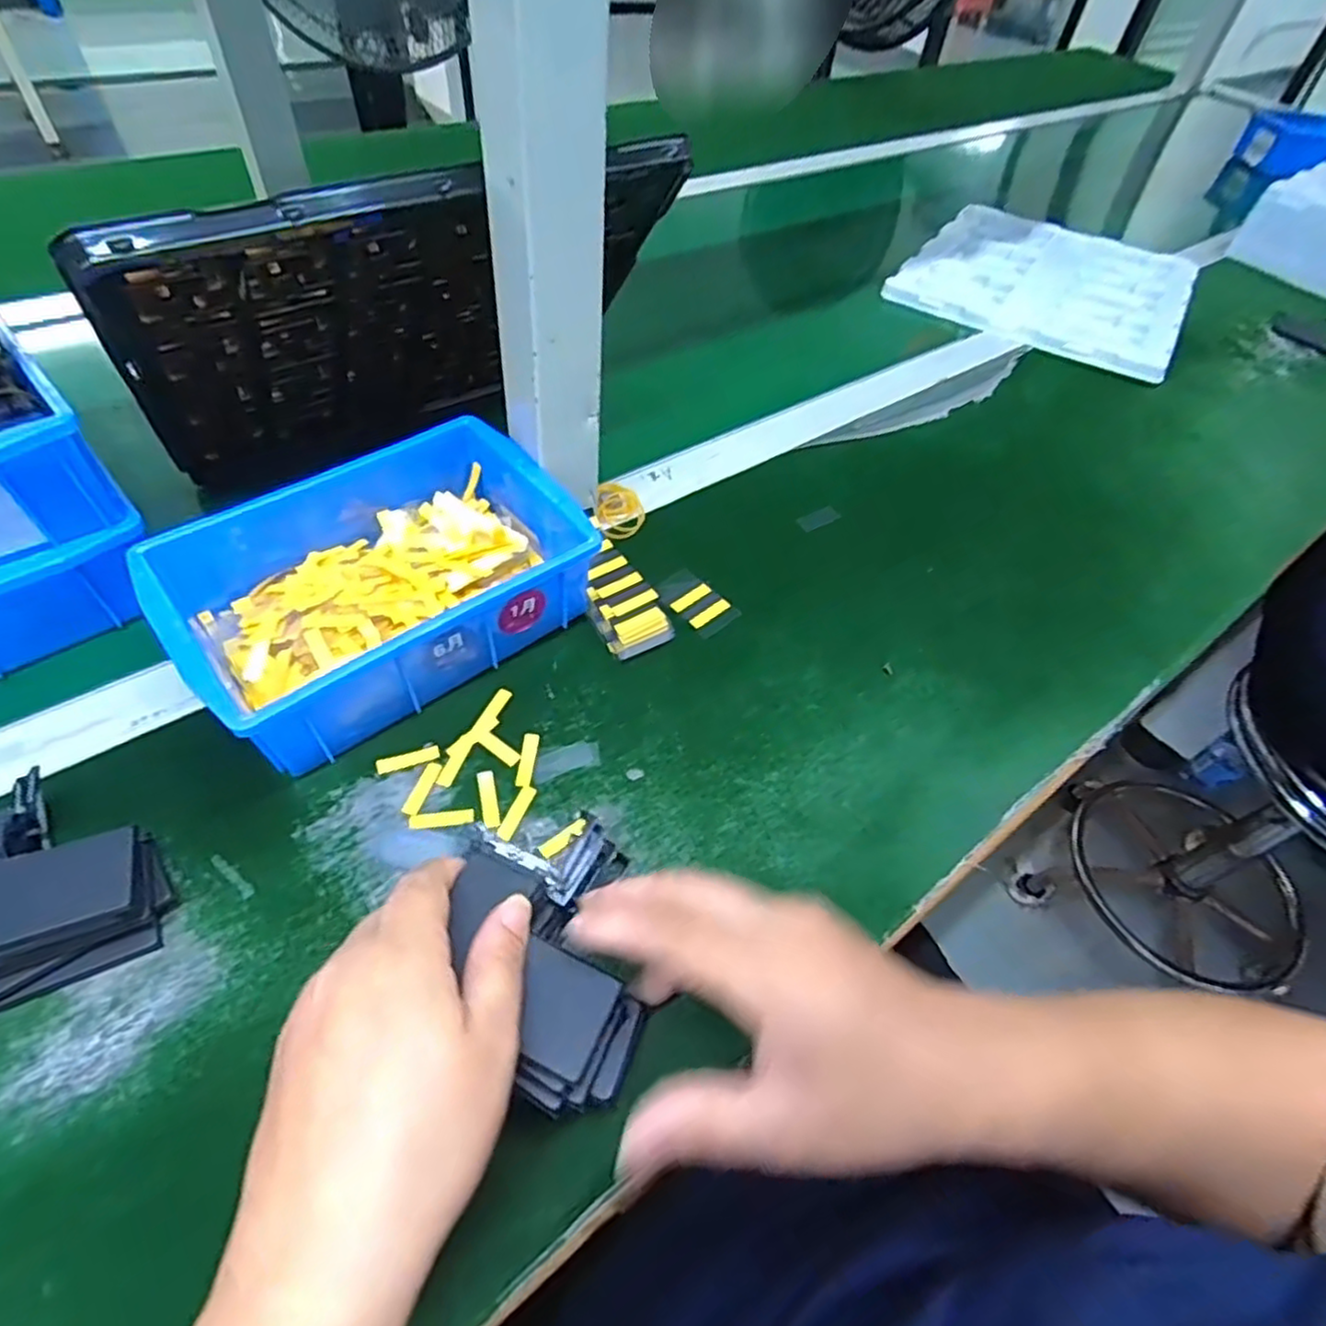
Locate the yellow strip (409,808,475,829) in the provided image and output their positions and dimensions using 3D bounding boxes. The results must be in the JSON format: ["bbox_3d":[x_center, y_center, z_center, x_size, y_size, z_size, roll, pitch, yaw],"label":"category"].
[{"bbox_3d":[-0.106,0.074,0.332,0.030,0.004,0.008,-3,53,-8],"label":"yellow strip"}]

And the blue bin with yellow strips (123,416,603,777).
[{"bbox_3d":[-0.153,-0.047,0.379,0.201,0.066,0.150,-30,61,-26],"label":"blue bin with yellow strips"}]

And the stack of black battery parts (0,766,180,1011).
[{"bbox_3d":[-0.260,0.090,0.285,0.082,0.034,0.086,-27,60,-24],"label":"stack of black battery parts"}]

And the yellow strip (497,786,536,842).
[{"bbox_3d":[-0.071,0.073,0.338,0.007,0.004,0.030,20,53,9],"label":"yellow strip"}]

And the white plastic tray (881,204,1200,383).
[{"bbox_3d":[0.423,-0.425,0.758,0.272,0.022,0.334,29,55,16],"label":"white plastic tray"}]

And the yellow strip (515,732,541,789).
[{"bbox_3d":[-0.070,0.049,0.356,0.008,0.004,0.030,5,52,-2],"label":"yellow strip"}]

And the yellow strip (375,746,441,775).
[{"bbox_3d":[-0.129,0.048,0.351,0.030,0.004,0.008,-15,56,-17],"label":"yellow strip"}]

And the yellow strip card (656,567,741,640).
[{"bbox_3d":[0.021,-0.039,0.432,0.031,0.004,0.051,-32,62,-27],"label":"yellow strip card"}]

